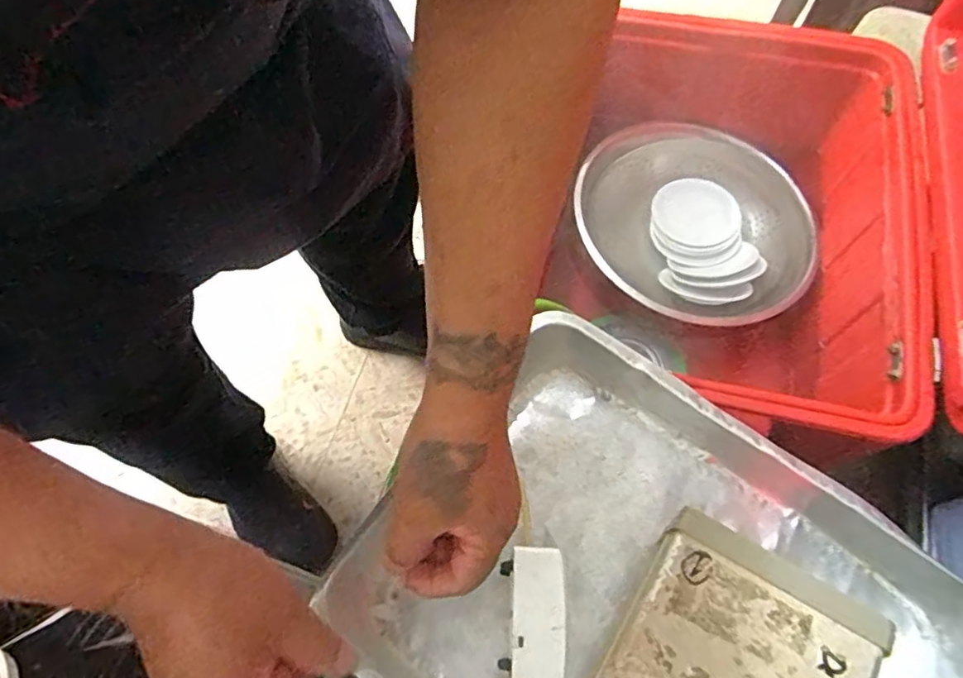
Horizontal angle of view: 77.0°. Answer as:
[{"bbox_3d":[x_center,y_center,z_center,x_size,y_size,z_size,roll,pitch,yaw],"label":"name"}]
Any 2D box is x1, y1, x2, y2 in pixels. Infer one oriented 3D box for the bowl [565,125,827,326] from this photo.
[{"bbox_3d":[0.325,-0.178,0.940,0.336,0.090,0.331,-1,64,3],"label":"bowl"}]

